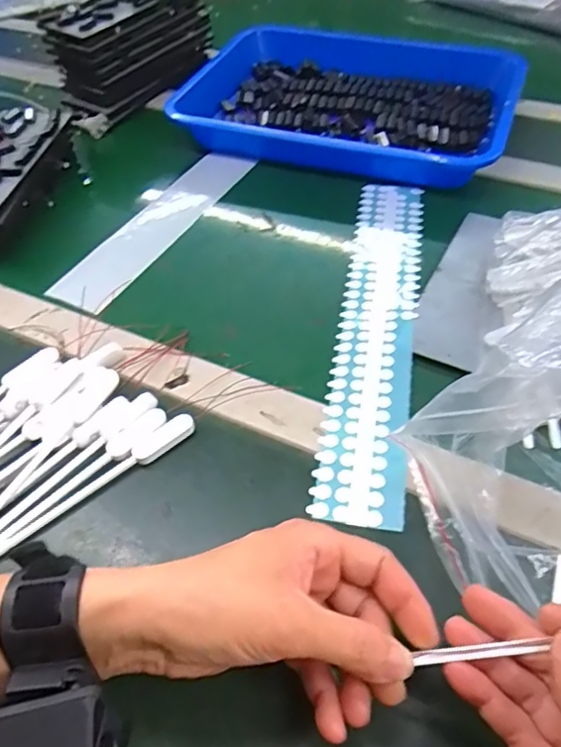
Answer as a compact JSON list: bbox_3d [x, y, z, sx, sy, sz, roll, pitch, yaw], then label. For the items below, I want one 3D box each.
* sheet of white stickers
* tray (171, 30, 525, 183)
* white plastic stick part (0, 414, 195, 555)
[{"bbox_3d":[0.080,-0.048,0.473,0.060,0.008,0.376,6,50,9],"label":"sheet of white stickers"},{"bbox_3d":[0.081,-0.324,0.677,0.359,0.054,0.256,12,51,13],"label":"tray"},{"bbox_3d":[-0.118,0.070,0.368,0.145,0.007,0.014,-34,56,-23],"label":"white plastic stick part"}]

